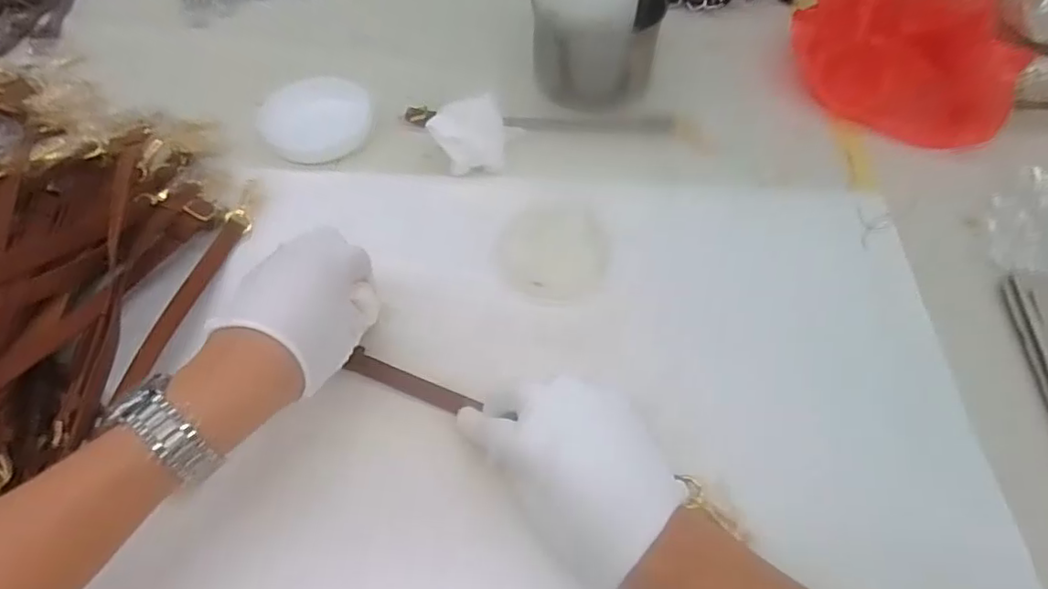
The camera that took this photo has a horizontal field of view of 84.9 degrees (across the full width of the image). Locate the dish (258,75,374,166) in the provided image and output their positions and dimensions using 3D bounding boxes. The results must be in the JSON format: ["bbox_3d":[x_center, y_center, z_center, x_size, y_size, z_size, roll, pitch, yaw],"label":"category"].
[{"bbox_3d":[-0.218,-0.187,0.605,0.106,0.015,0.123,9,59,5],"label":"dish"}]

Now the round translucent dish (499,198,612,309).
[{"bbox_3d":[0.028,-0.041,0.515,0.098,0.011,0.103,0,59,-1],"label":"round translucent dish"}]

